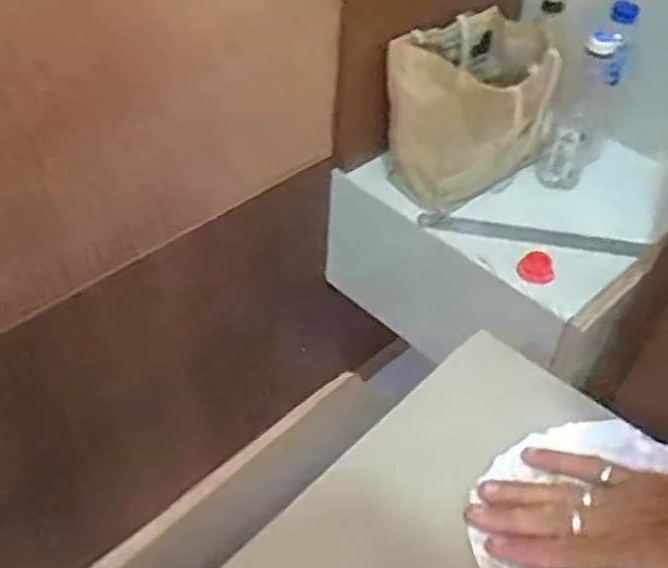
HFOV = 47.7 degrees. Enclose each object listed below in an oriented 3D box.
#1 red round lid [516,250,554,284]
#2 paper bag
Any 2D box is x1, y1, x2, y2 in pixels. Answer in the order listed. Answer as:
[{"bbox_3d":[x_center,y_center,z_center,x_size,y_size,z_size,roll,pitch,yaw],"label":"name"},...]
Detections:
[{"bbox_3d":[0.226,-0.019,0.847,0.042,0.004,0.042,2,60,-4],"label":"red round lid"},{"bbox_3d":[0.168,-0.217,0.916,0.145,0.161,0.214,30,50,24],"label":"paper bag"}]

